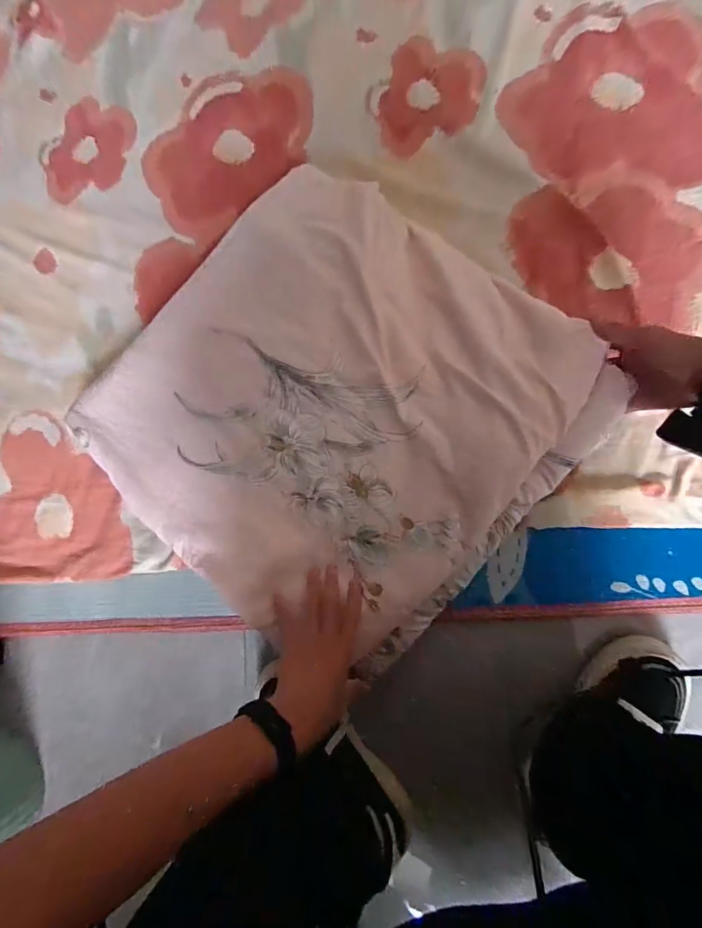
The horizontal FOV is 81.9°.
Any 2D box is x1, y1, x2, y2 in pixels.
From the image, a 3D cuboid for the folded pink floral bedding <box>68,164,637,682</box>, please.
[{"bbox_3d":[-0.038,-0.072,0.519,0.558,0.090,0.505,42,90,10],"label":"folded pink floral bedding"}]

